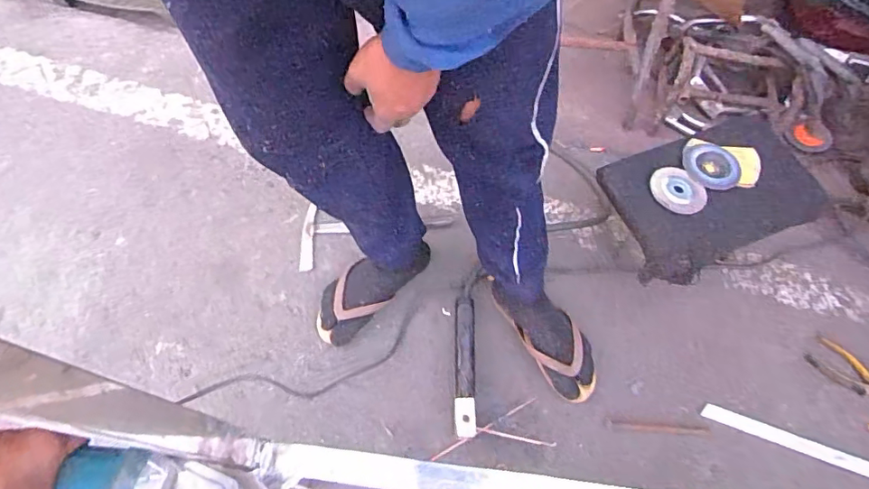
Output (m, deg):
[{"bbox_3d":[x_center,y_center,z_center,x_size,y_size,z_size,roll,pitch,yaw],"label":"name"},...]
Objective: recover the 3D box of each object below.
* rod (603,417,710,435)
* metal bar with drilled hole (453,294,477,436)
[{"bbox_3d":[0.348,0.290,0.841,0.160,0.007,0.015,5,64,1],"label":"rod"},{"bbox_3d":[0.050,0.198,0.888,0.032,0.010,0.236,-3,55,7],"label":"metal bar with drilled hole"}]

